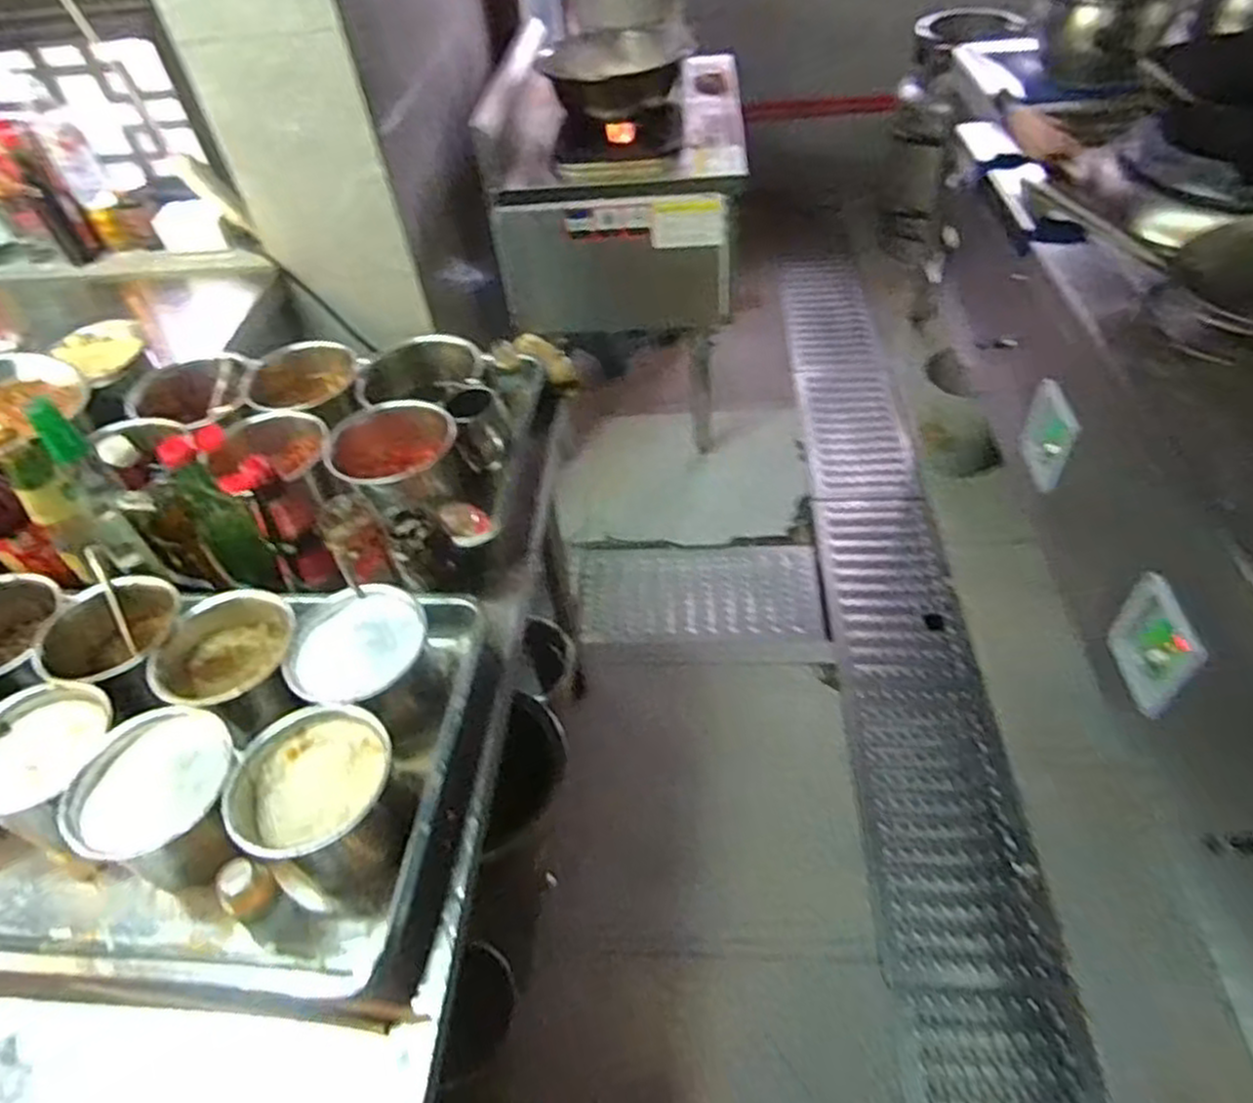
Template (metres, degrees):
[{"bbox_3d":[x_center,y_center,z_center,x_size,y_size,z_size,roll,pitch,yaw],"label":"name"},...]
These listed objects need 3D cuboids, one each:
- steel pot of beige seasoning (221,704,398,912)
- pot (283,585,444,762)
[{"bbox_3d":[-0.269,0.223,0.678,0.128,0.104,0.139,-3,48,3],"label":"steel pot of beige seasoning"},{"bbox_3d":[-0.250,0.111,0.760,0.126,0.117,0.143,-37,54,-25],"label":"pot"}]

